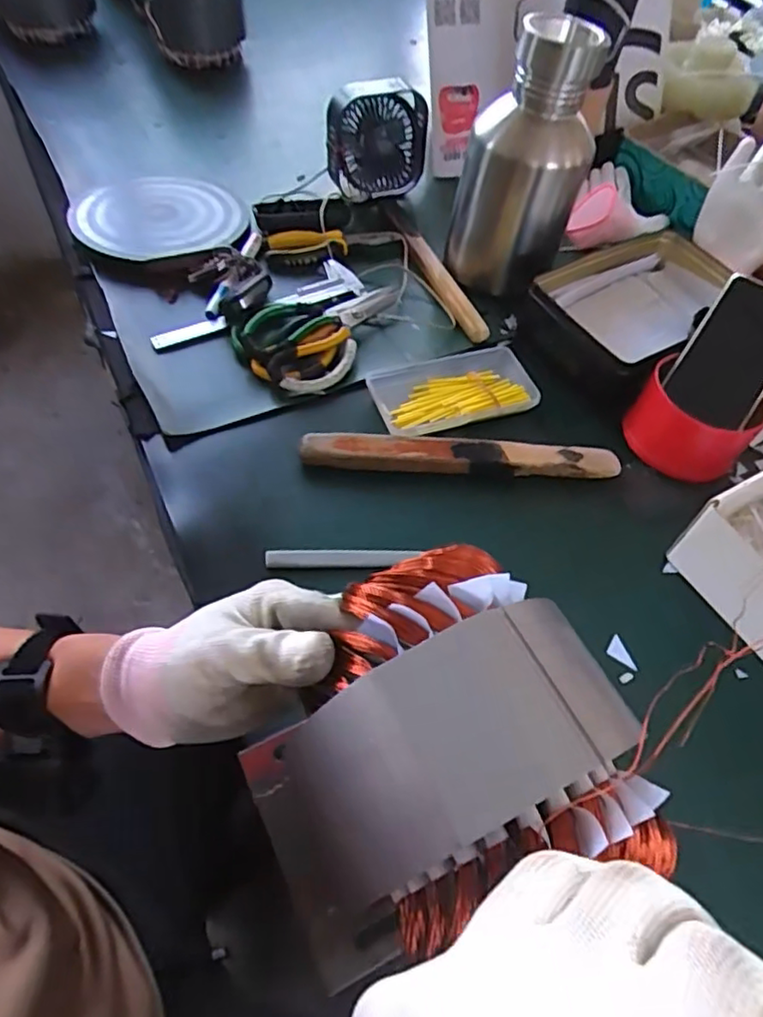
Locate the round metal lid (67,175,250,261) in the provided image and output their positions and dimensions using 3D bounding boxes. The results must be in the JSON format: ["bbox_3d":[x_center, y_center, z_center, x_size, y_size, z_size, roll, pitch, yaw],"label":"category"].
[{"bbox_3d":[-0.250,-0.332,0.711,0.191,0.023,0.180,2,50,-3],"label":"round metal lid"}]

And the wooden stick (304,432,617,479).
[{"bbox_3d":[0.070,-0.048,0.541,0.271,0.020,0.028,1,55,-3],"label":"wooden stick"}]

